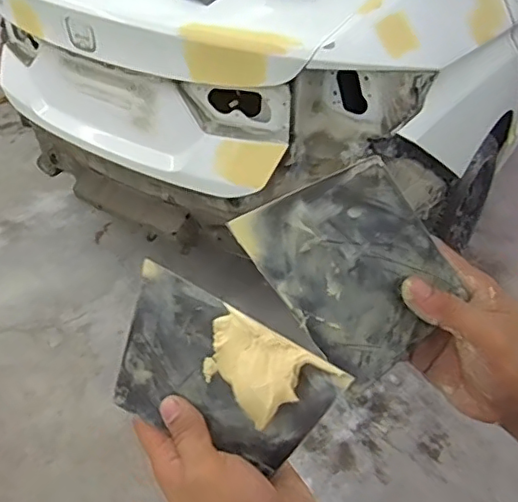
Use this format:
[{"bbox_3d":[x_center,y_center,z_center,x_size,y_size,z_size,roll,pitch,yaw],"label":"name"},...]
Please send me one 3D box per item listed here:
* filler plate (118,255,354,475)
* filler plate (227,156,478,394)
[{"bbox_3d":[-0.028,0.081,0.349,0.136,0.093,0.021,27,17,15],"label":"filler plate"},{"bbox_3d":[0.062,0.013,0.359,0.098,0.134,0.004,-34,13,12],"label":"filler plate"}]

